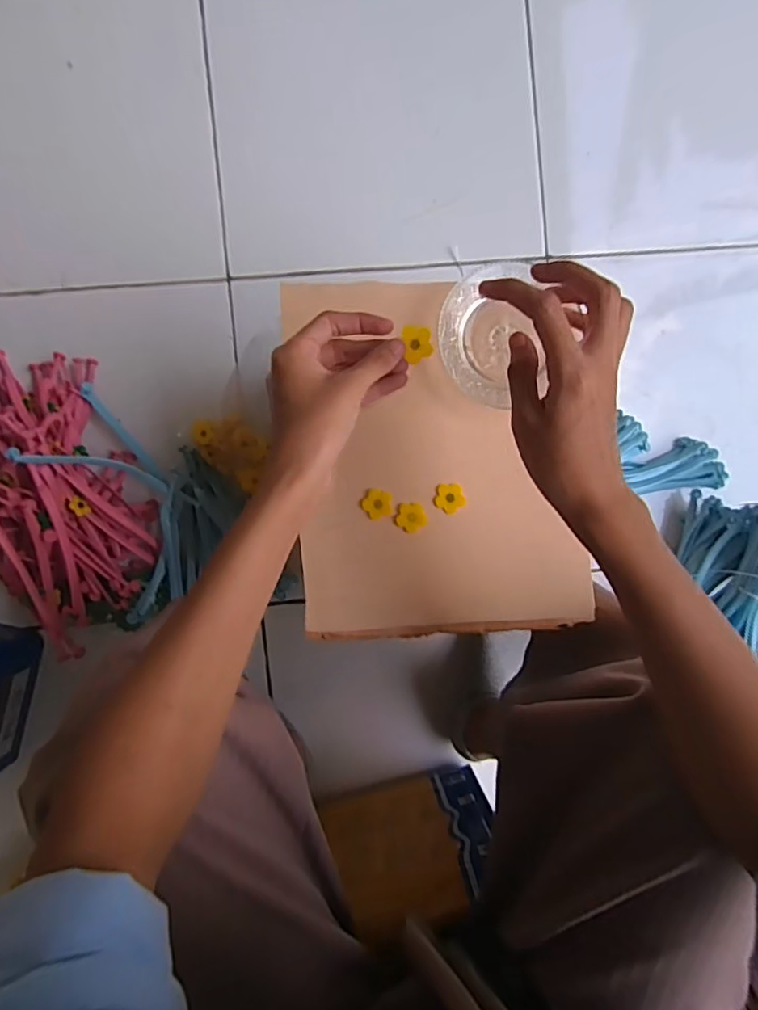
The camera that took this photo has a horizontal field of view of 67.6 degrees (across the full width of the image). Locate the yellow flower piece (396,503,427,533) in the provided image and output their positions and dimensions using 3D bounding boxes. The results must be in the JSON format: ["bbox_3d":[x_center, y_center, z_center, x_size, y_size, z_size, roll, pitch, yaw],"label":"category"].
[{"bbox_3d":[0.027,0.011,0.457,0.024,0.004,0.024,-7,91,-3],"label":"yellow flower piece"}]

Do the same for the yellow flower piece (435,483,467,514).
[{"bbox_3d":[0.058,-0.006,0.463,0.025,0.004,0.023,0,91,-4],"label":"yellow flower piece"}]

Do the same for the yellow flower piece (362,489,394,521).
[{"bbox_3d":[-0.001,0.000,0.460,0.024,0.004,0.025,-2,91,-3],"label":"yellow flower piece"}]

